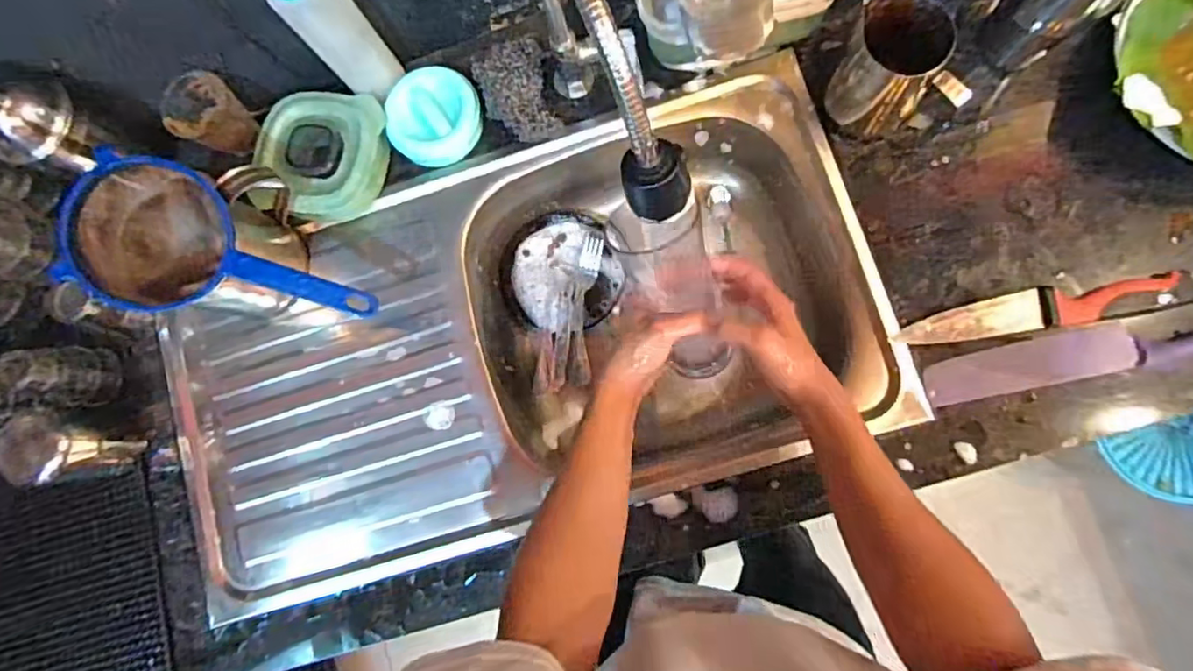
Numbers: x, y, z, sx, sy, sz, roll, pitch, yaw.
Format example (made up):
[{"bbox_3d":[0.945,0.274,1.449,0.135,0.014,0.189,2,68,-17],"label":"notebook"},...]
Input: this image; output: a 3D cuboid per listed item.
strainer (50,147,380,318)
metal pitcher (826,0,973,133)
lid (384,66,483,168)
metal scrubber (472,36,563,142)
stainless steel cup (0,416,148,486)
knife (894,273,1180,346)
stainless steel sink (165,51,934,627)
[{"bbox_3d":[-0.343,-0.072,0.589,0.266,0.103,0.126,12,76,-14],"label":"strainer"},{"bbox_3d":[0.282,-0.248,0.576,0.104,0.114,0.083,17,85,9],"label":"metal pitcher"},{"bbox_3d":[-0.175,-0.233,0.668,0.099,0.032,0.101,-1,82,7],"label":"lid"},{"bbox_3d":[-0.086,-0.259,0.656,0.077,0.036,0.114,-16,81,4],"label":"metal scrubber"},{"bbox_3d":[-0.531,0.114,0.630,0.079,0.106,0.068,-6,82,6],"label":"stainless steel cup"},{"bbox_3d":[0.411,-0.024,0.581,0.241,0.019,0.040,-11,81,5],"label":"knife"},{"bbox_3d":[-0.084,0.012,0.700,0.744,0.136,0.389,-17,81,4],"label":"stainless steel sink"}]

